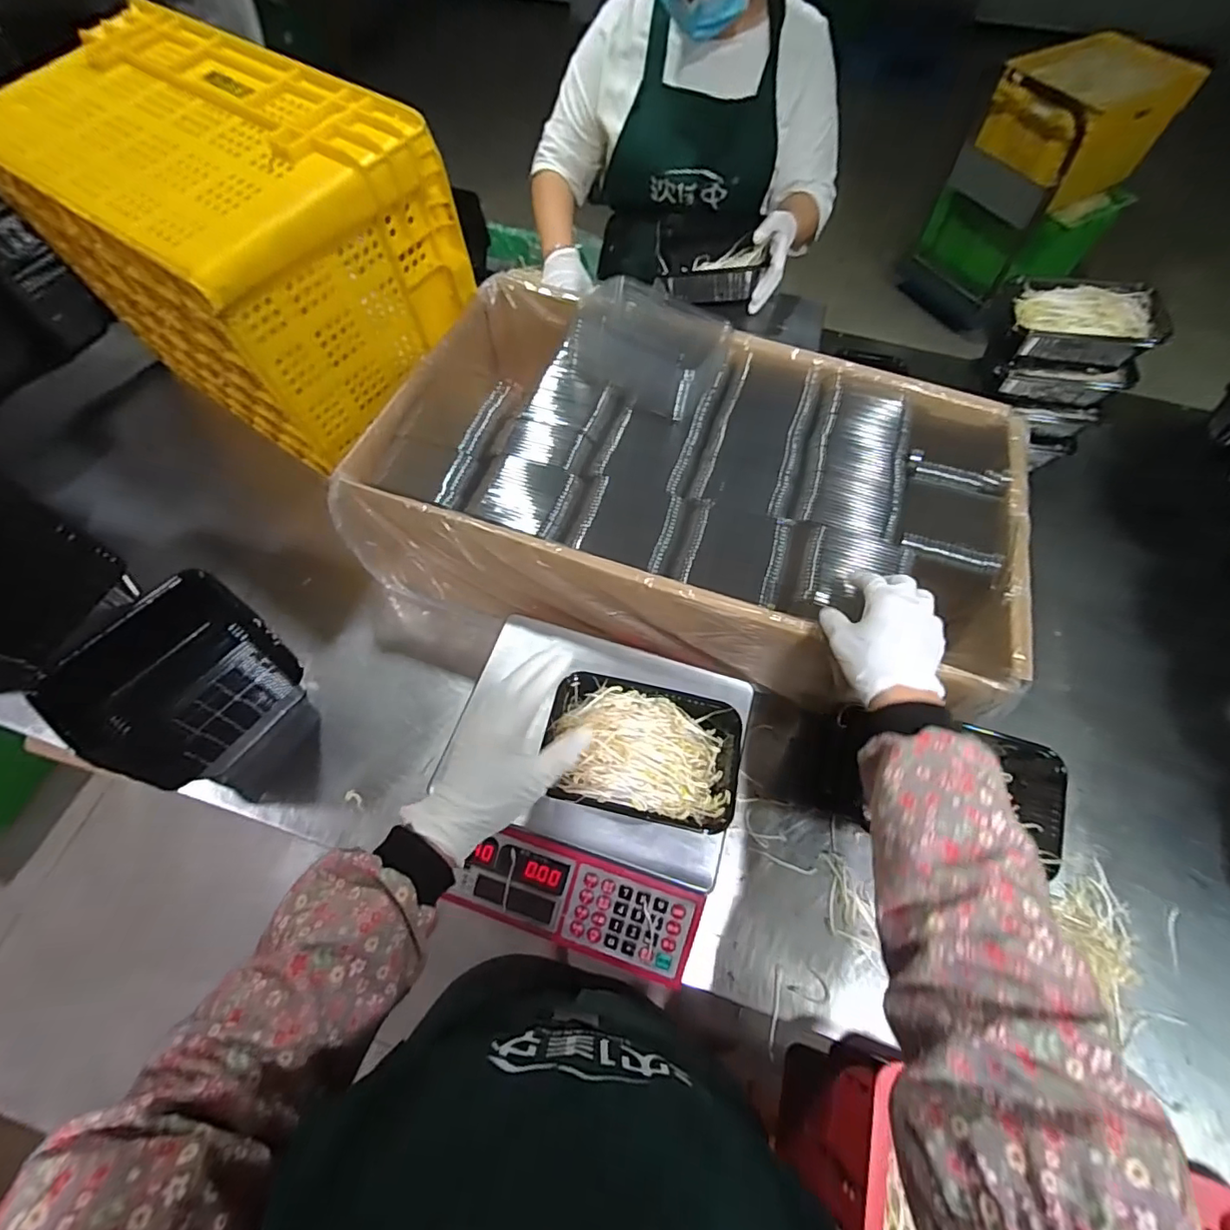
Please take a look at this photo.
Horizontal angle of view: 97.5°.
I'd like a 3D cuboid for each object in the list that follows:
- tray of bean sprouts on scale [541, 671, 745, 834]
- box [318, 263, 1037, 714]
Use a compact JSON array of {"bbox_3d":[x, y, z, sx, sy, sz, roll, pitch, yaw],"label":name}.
[{"bbox_3d":[0.027,0.125,0.511,0.177,0.049,0.124,11,63,4],"label":"tray of bean sprouts on scale"},{"bbox_3d":[0.092,-0.152,0.735,0.740,0.280,0.443,19,64,8],"label":"box"}]

